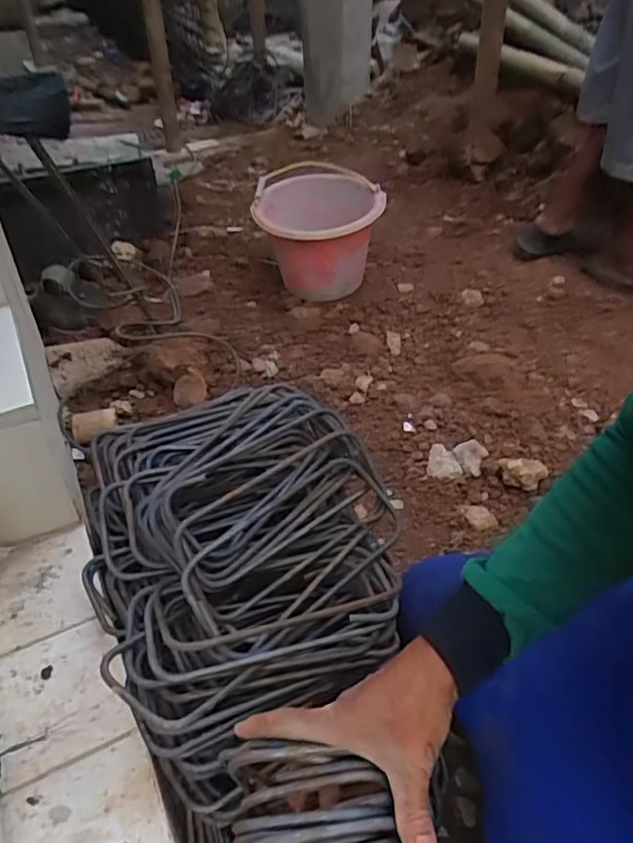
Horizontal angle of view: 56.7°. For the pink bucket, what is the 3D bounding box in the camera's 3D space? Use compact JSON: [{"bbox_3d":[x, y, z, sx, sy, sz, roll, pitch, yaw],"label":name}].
[{"bbox_3d":[0.004,-0.389,1.265,0.254,0.221,0.284,0,42,1],"label":"pink bucket"}]

